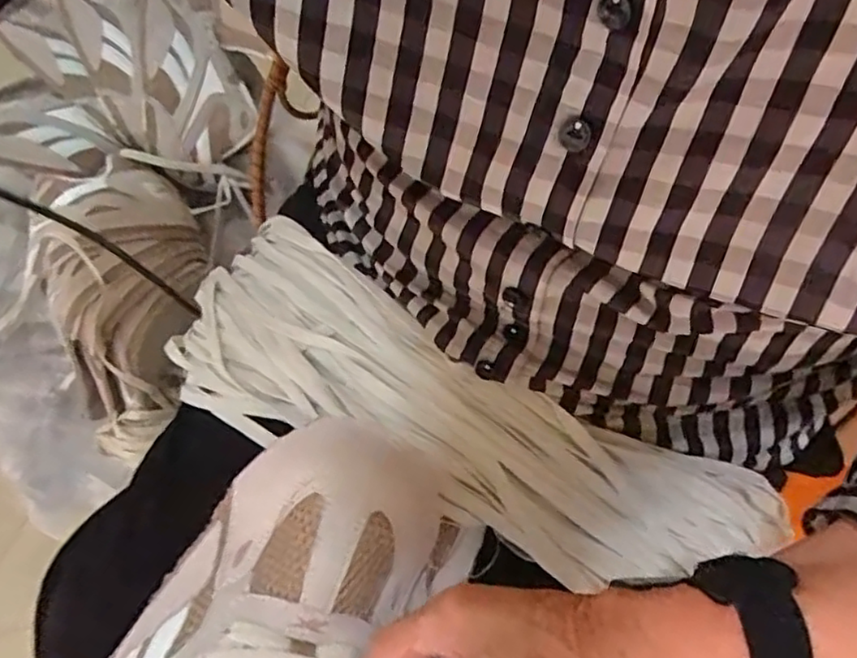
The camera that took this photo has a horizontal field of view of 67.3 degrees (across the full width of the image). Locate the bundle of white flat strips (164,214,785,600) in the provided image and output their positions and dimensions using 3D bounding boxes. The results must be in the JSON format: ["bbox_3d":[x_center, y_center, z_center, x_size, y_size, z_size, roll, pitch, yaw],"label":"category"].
[{"bbox_3d":[0.013,0.055,0.359,0.352,0.068,0.115,29,80,7],"label":"bundle of white flat strips"}]

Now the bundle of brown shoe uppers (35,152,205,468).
[{"bbox_3d":[-0.294,-0.008,0.608,0.148,0.108,0.284,3,101,2],"label":"bundle of brown shoe uppers"}]

